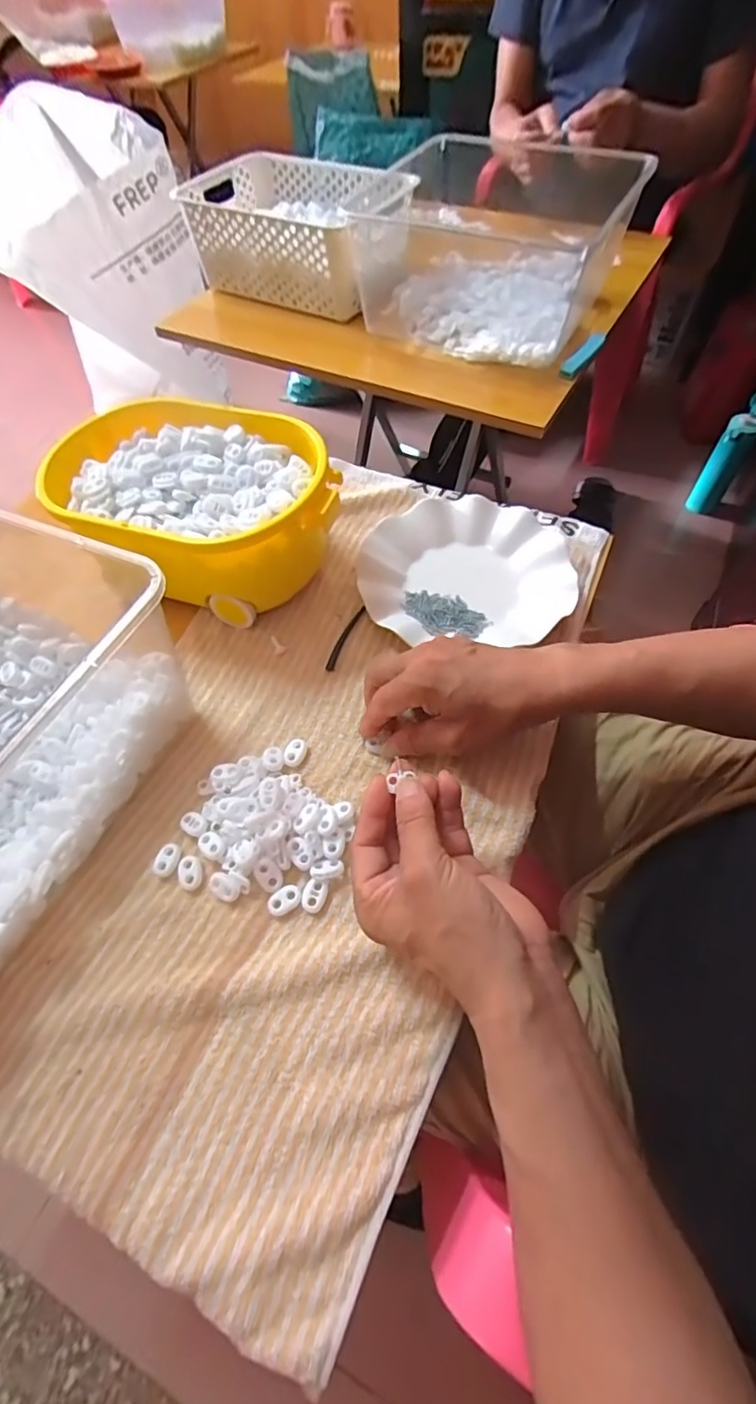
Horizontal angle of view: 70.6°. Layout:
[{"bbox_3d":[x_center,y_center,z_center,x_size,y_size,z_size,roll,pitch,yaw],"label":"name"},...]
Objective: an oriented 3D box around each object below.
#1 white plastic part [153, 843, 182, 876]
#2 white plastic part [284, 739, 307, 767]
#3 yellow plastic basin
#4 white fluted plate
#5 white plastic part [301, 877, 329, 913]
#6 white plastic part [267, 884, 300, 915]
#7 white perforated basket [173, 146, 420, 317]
[{"bbox_3d":[-0.144,0.106,0.363,0.015,0.004,0.022,8,59,8],"label":"white plastic part"},{"bbox_3d":[-0.062,0.038,0.398,0.014,0.005,0.022,20,61,15],"label":"white plastic part"},{"bbox_3d":[-0.150,-0.162,0.474,0.230,0.109,0.162,13,60,11],"label":"yellow plastic basin"},{"bbox_3d":[0.077,-0.121,0.481,0.181,0.024,0.163,-3,58,1],"label":"white fluted plate"},{"bbox_3d":[-0.041,0.126,0.348,0.016,0.006,0.020,6,59,7],"label":"white plastic part"},{"bbox_3d":[-0.061,0.129,0.348,0.023,0.005,0.015,-29,61,-15],"label":"white plastic part"},{"bbox_3d":[-0.116,-0.690,0.791,0.305,0.113,0.203,27,63,18],"label":"white perforated basket"}]

